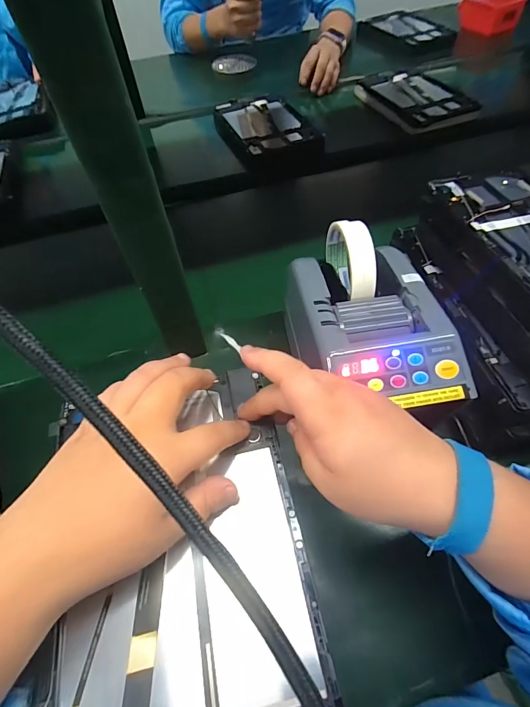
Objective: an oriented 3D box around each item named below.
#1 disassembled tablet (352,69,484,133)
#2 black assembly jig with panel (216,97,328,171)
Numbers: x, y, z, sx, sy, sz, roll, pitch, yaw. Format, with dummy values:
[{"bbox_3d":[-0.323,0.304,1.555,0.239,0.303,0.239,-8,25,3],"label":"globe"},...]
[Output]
[{"bbox_3d":[0.327,-0.561,0.791,0.164,0.023,0.260,-22,58,-4],"label":"disassembled tablet"},{"bbox_3d":[0.003,-0.463,0.753,0.176,0.046,0.246,-16,56,-6],"label":"black assembly jig with panel"}]

